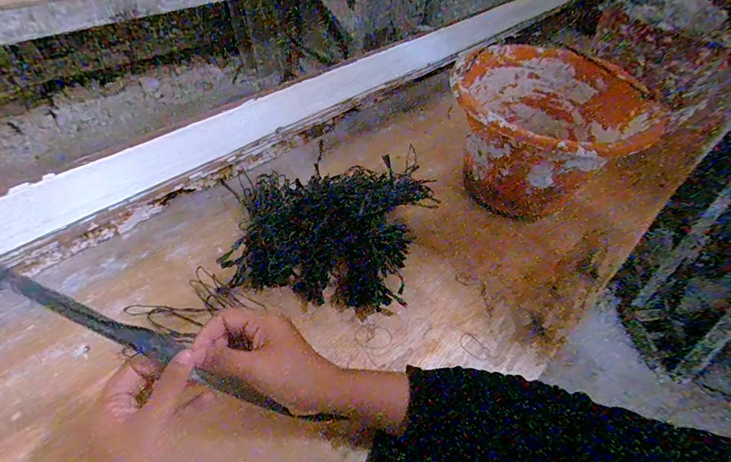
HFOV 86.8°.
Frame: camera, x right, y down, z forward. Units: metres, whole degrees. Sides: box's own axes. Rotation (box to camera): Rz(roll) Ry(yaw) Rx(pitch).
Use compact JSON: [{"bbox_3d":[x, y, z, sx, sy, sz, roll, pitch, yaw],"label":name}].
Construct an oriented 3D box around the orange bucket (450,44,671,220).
[{"bbox_3d":[0.242,-0.135,0.559,0.275,0.165,0.225,-29,58,-26],"label":"orange bucket"}]

